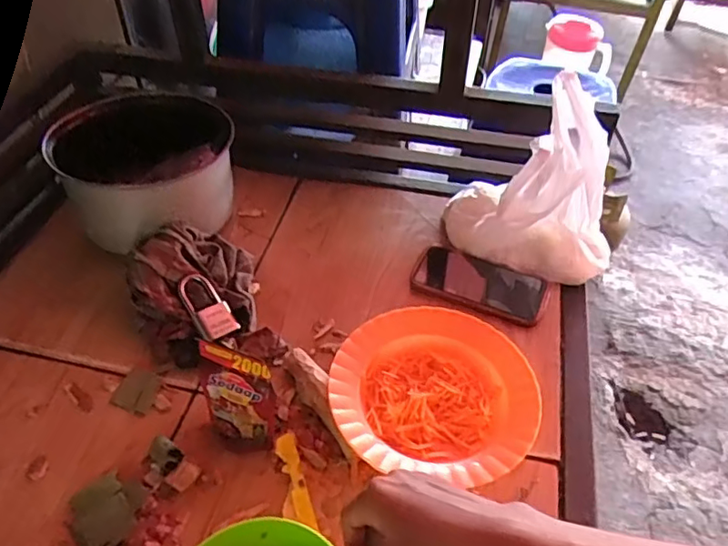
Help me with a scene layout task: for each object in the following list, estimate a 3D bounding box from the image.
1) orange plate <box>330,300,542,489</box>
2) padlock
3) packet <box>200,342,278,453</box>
[{"bbox_3d":[0.076,0.125,0.622,0.214,0.037,0.202,-1,45,1],"label":"orange plate"},{"bbox_3d":[-0.189,0.040,0.695,0.044,0.016,0.087,-28,71,-33],"label":"padlock"},{"bbox_3d":[-0.124,0.127,0.580,0.080,0.117,0.015,7,20,18],"label":"packet"}]

